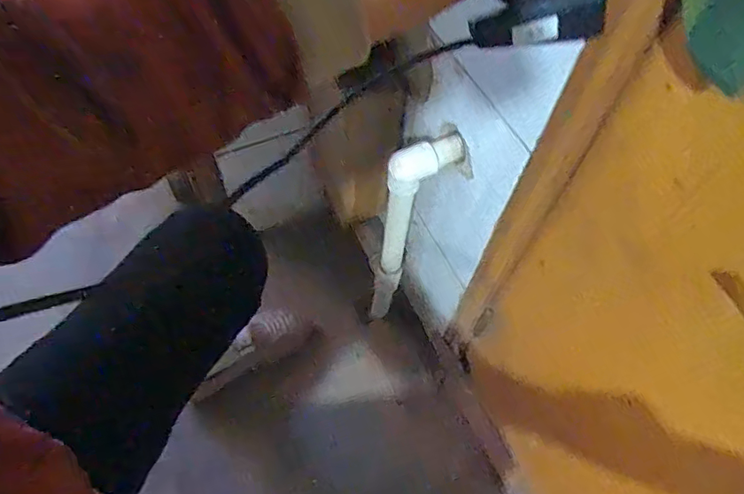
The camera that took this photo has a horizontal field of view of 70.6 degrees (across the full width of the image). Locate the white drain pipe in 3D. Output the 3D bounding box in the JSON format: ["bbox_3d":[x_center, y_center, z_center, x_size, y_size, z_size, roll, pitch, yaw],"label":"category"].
[{"bbox_3d":[0.056,-0.003,0.812,0.095,0.443,0.038,-12,61,-9],"label":"white drain pipe"}]

